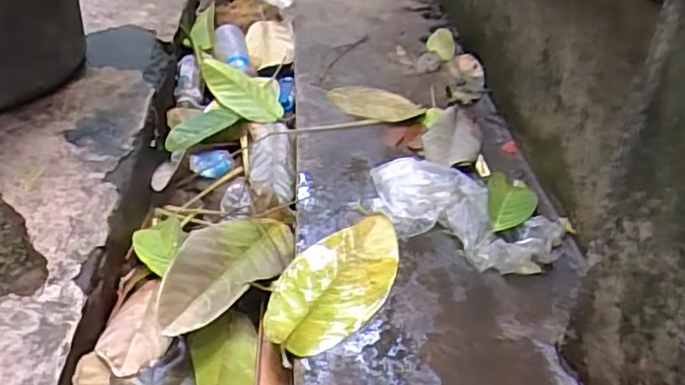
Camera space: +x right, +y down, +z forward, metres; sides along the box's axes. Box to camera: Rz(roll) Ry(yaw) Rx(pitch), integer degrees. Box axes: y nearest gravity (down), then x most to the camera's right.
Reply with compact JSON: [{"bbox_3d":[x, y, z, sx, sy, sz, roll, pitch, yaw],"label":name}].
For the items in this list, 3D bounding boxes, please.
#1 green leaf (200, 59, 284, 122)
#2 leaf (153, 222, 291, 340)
[{"bbox_3d":[-0.181,-0.180,1.092,0.199,0.037,0.086,39,53,24],"label":"green leaf"},{"bbox_3d":[-0.127,0.078,0.724,0.103,0.049,0.256,14,24,18],"label":"leaf"}]

